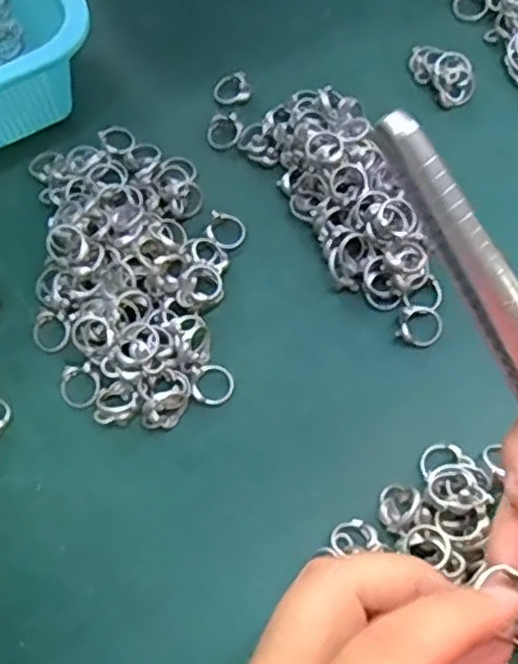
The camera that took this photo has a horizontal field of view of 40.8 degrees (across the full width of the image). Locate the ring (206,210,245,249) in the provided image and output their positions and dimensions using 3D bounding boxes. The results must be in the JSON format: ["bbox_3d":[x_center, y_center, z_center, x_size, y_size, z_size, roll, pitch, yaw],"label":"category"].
[{"bbox_3d":[-0.018,-0.057,0.384,0.021,0.009,0.022,-1,67,3],"label":"ring"}]

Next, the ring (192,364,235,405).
[{"bbox_3d":[-0.022,0.026,0.347,0.020,0.005,0.020,-1,67,3],"label":"ring"}]

